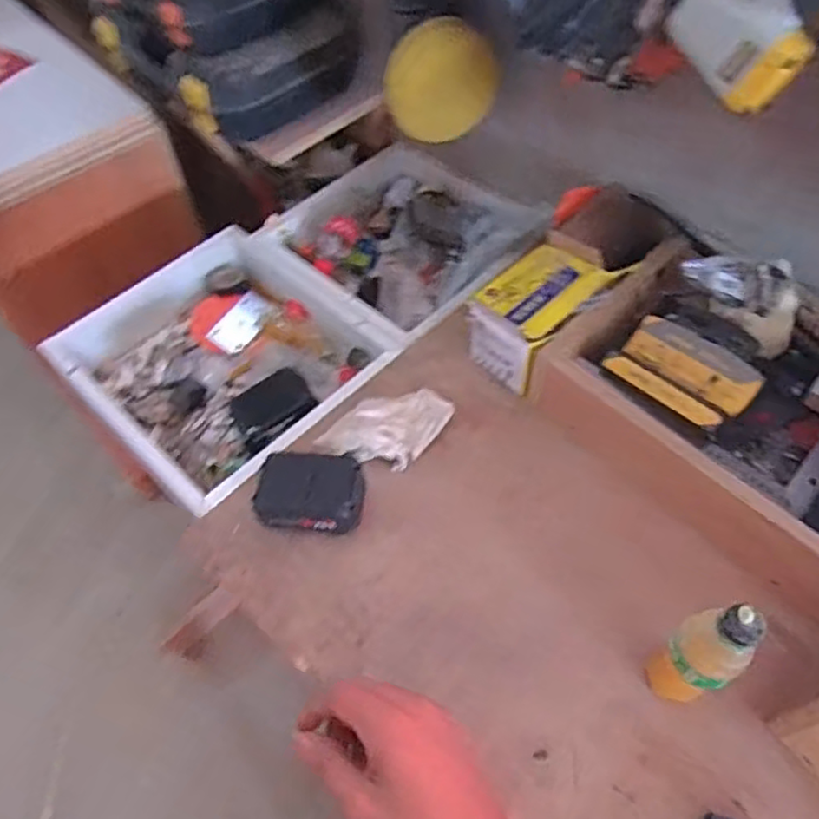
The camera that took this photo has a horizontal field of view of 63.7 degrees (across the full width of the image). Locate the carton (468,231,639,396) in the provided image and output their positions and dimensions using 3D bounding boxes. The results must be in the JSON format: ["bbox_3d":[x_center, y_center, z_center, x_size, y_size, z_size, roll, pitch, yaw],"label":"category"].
[{"bbox_3d":[0.173,-0.128,0.842,0.187,0.103,0.113,-38,62,-21],"label":"carton"}]

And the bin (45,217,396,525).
[{"bbox_3d":[-0.258,-0.067,0.940,0.379,0.106,0.348,38,65,25],"label":"bin"}]

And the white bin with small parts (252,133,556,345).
[{"bbox_3d":[-0.008,-0.267,1.059,0.349,0.110,0.363,-38,62,-21],"label":"white bin with small parts"}]

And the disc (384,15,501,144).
[{"bbox_3d":[0.043,-0.440,0.900,0.175,0.166,0.012,8,61,-41],"label":"disc"}]

